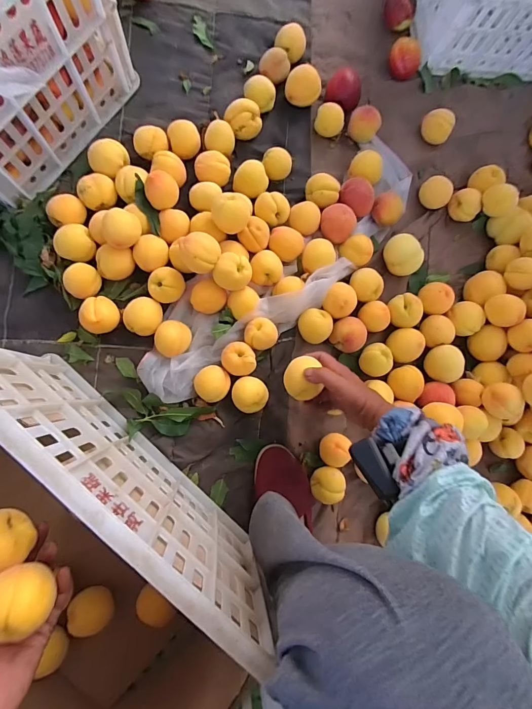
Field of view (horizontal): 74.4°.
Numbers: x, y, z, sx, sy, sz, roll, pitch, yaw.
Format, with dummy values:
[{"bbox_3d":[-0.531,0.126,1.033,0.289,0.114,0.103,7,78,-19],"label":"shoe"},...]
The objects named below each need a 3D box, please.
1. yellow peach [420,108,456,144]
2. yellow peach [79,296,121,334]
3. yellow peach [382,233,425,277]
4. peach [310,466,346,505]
[{"bbox_3d":[0.335,-0.447,0.691,0.060,0.048,0.049,41,81,-3],"label":"yellow peach"},{"bbox_3d":[-0.269,-0.064,0.569,0.058,0.050,0.059,1,83,-10],"label":"yellow peach"},{"bbox_3d":[0.252,-0.182,0.650,0.059,0.061,0.069,-17,88,-9],"label":"yellow peach"},{"bbox_3d":[0.104,0.218,0.591,0.052,0.049,0.056,1,83,-10],"label":"peach"}]

